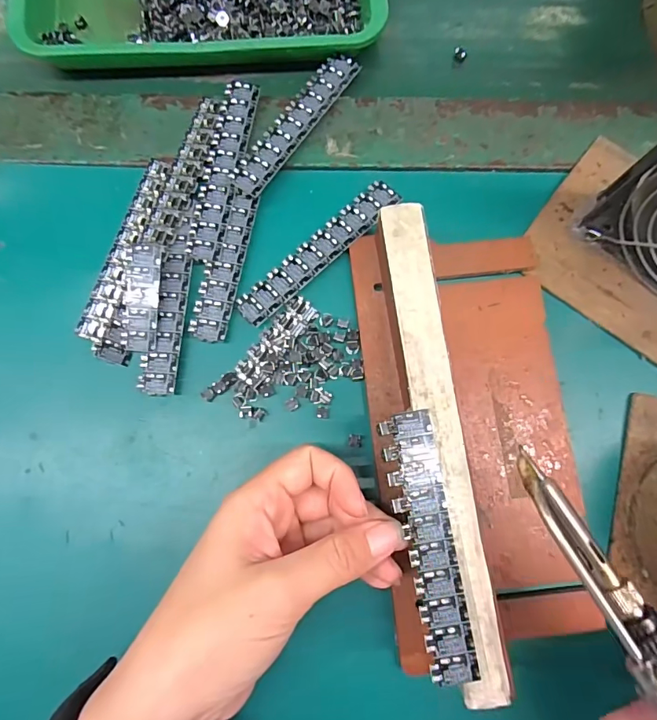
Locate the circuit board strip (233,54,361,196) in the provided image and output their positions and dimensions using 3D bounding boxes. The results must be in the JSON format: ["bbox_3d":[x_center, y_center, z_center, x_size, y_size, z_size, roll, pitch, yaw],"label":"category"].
[{"bbox_3d":[-0.019,-0.137,0.263,0.020,0.004,0.107,33,76,5],"label":"circuit board strip"}]

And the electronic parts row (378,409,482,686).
[{"bbox_3d":[0.042,0.076,0.193,0.023,0.004,0.107,-9,80,-3],"label":"electronic parts row"}]

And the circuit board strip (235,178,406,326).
[{"bbox_3d":[-0.006,-0.061,0.254,0.108,0.005,0.019,-44,84,-7],"label":"circuit board strip"}]

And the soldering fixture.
[{"bbox_3d":[0.071,0.032,0.219,0.100,0.042,0.209,-4,81,-2],"label":"soldering fixture"}]

